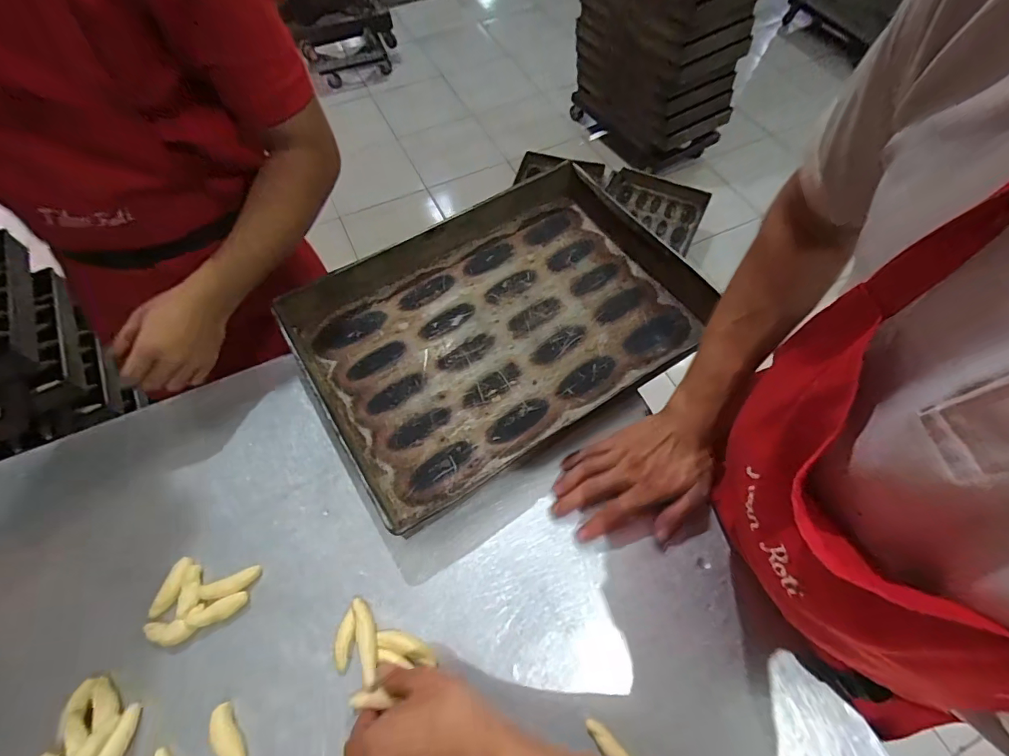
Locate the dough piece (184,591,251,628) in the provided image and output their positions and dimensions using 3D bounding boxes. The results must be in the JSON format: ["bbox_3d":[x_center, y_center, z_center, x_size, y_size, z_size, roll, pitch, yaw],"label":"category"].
[{"bbox_3d":[-0.301,0.244,0.482,0.055,0.015,0.022,-17,64,-8],"label":"dough piece"}]

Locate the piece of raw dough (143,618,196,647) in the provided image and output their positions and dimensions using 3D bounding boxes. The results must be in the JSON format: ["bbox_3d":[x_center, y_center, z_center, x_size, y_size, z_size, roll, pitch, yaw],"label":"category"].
[{"bbox_3d":[-0.347,0.264,0.475,0.052,0.018,0.023,-6,63,-3],"label":"piece of raw dough"}]

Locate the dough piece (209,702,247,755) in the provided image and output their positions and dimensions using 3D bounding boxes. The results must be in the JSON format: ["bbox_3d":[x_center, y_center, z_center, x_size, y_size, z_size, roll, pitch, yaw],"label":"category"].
[{"bbox_3d":[-0.263,0.342,0.436,0.025,0.014,0.056,-34,67,-16],"label":"dough piece"}]

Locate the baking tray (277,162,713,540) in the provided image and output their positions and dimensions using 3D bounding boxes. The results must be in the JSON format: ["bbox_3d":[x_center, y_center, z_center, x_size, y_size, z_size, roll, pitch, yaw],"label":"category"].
[{"bbox_3d":[-0.005,-0.081,0.627,0.517,0.053,0.358,-32,67,-15],"label":"baking tray"}]

